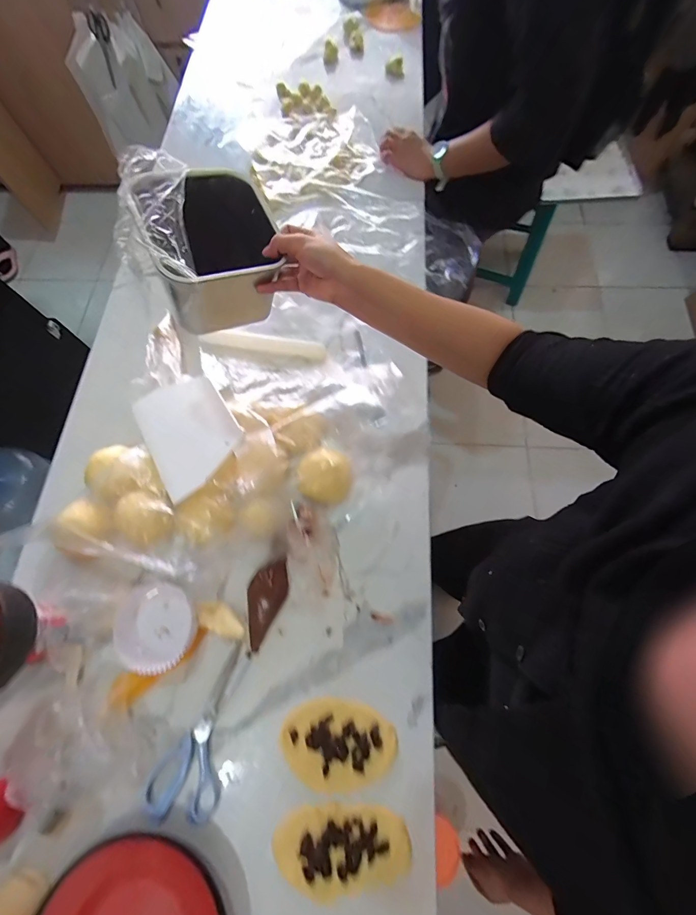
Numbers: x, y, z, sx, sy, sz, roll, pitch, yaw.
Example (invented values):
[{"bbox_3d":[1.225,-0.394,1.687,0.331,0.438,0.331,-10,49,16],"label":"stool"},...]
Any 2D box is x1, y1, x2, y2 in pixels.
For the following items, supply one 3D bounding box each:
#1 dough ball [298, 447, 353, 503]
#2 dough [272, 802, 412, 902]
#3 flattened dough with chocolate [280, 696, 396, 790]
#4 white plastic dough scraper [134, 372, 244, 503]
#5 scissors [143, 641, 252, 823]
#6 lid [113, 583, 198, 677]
[{"bbox_3d":[-0.032,0.027,0.516,0.074,0.036,0.069,-1,71,2],"label":"dough ball"},{"bbox_3d":[-0.007,0.439,0.402,0.150,0.014,0.073,-9,71,-1],"label":"dough"},{"bbox_3d":[-0.012,0.348,0.436,0.138,0.008,0.088,-3,71,2],"label":"flattened dough with chocolate"},{"bbox_3d":[-0.234,-0.045,0.518,0.124,0.009,0.188,-35,67,-4],"label":"white plastic dough scraper"},{"bbox_3d":[-0.167,0.343,0.442,0.082,0.007,0.192,27,74,11],"label":"scissors"},{"bbox_3d":[-0.253,0.216,0.459,0.105,0.028,0.094,21,74,9],"label":"lid"}]

